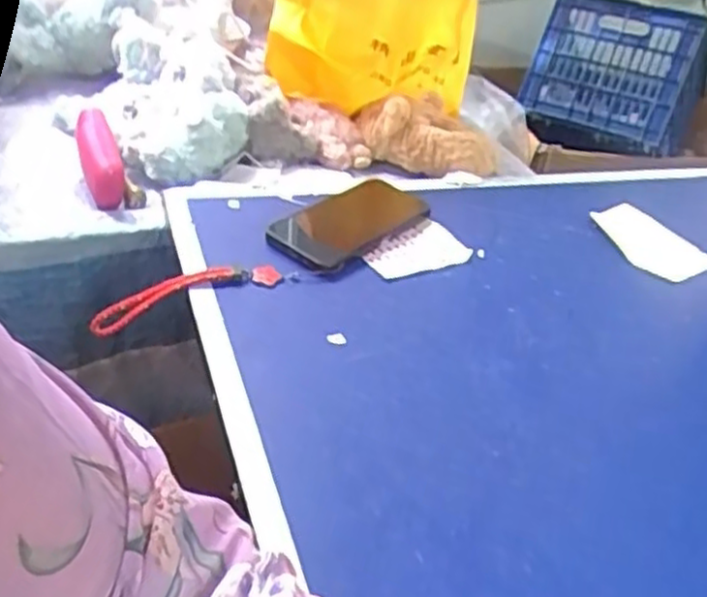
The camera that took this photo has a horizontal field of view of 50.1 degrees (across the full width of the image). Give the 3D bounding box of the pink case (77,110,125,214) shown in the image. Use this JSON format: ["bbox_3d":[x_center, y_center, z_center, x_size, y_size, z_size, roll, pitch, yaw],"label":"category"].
[{"bbox_3d":[-0.252,-0.141,0.750,0.035,0.041,0.125,-8,39,-23],"label":"pink case"}]

